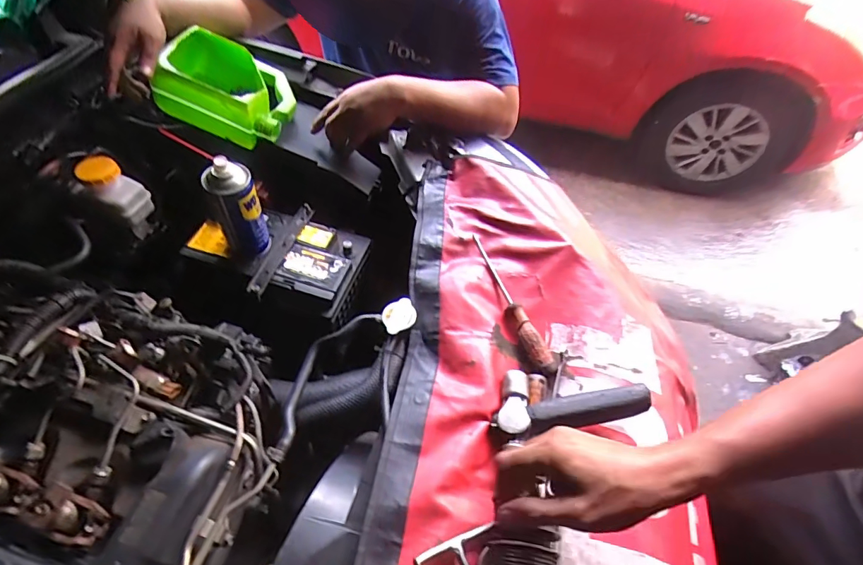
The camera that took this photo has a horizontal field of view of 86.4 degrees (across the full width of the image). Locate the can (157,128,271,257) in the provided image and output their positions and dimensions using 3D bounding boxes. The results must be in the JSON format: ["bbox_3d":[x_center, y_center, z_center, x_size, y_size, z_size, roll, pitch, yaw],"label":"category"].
[{"bbox_3d":[-0.305,-0.128,0.676,0.064,0.163,0.119,-37,63,-25],"label":"can"}]

